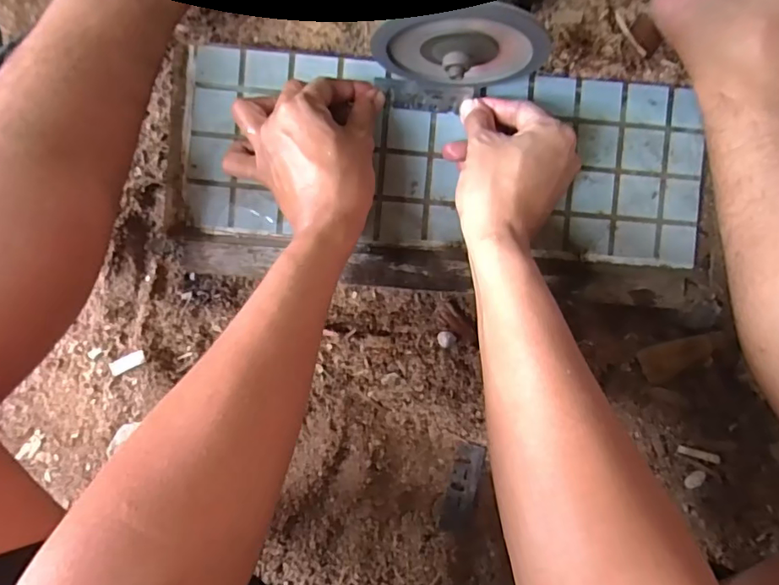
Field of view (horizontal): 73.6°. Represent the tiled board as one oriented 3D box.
[{"bbox_3d":[0.053,-0.099,0.458,0.465,0.042,0.202,6,92,-3],"label":"tiled board"}]

